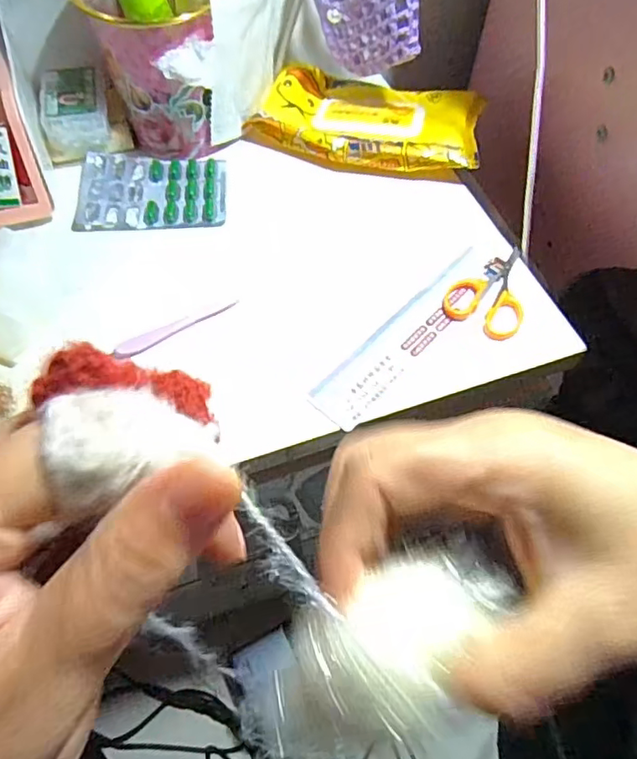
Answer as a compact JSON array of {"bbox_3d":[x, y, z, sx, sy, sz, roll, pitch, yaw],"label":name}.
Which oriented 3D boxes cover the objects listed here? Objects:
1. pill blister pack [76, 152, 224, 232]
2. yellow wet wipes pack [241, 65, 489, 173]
[{"bbox_3d":[-0.139,-0.159,0.462,0.119,0.007,0.084,-4,58,-4],"label":"pill blister pack"},{"bbox_3d":[0.045,-0.233,0.498,0.193,0.031,0.114,16,59,8],"label":"yellow wet wipes pack"}]

